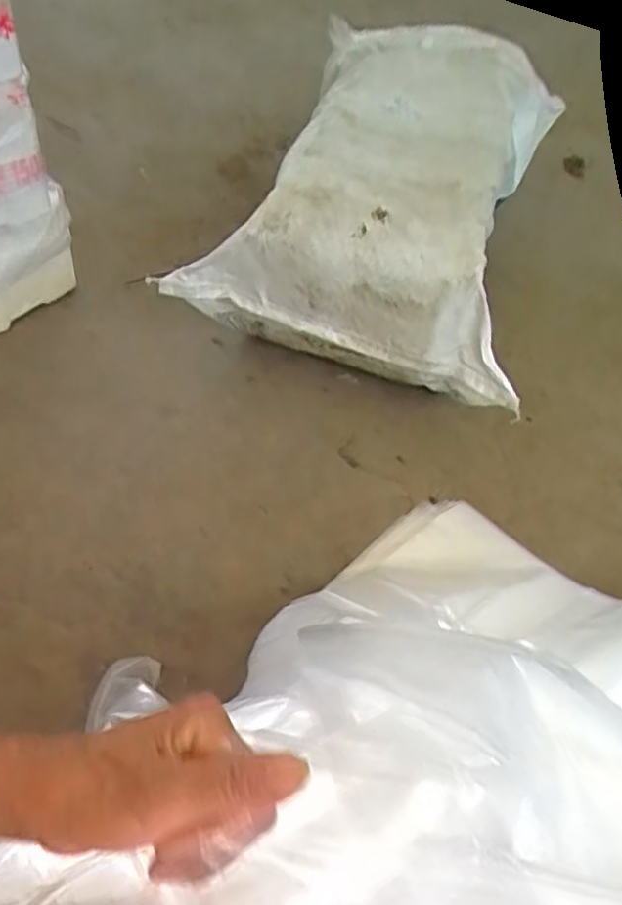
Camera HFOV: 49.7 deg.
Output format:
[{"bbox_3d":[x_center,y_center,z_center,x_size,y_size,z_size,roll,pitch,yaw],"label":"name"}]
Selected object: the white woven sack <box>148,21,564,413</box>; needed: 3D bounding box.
[{"bbox_3d":[0.146,-0.441,1.126,0.492,0.225,0.712,16,51,9],"label":"white woven sack"}]

